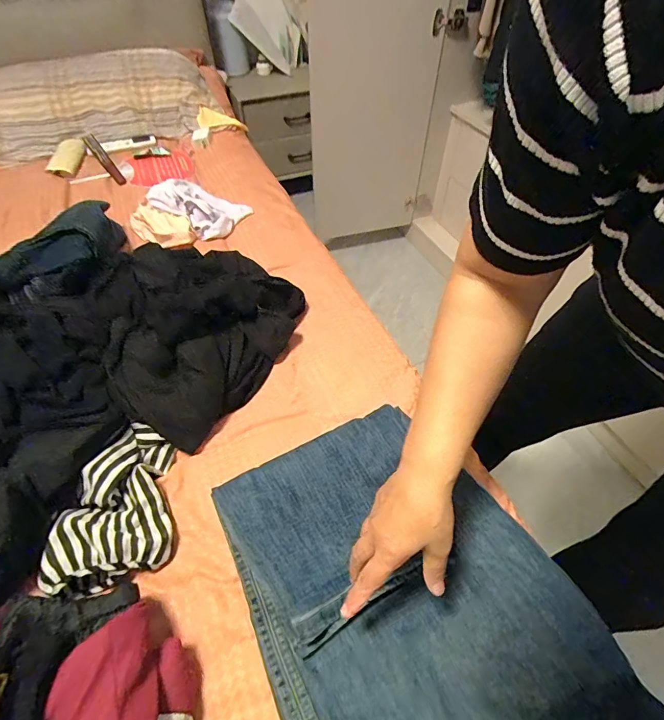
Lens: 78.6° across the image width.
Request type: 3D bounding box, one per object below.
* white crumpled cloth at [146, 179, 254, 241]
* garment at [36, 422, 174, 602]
[{"bbox_3d":[-0.312,-0.359,0.950,0.206,0.057,0.139,30,57,22],"label":"white crumpled cloth"},{"bbox_3d":[-0.282,0.179,0.524,0.141,0.044,0.196,-12,52,-10],"label":"garment"}]

